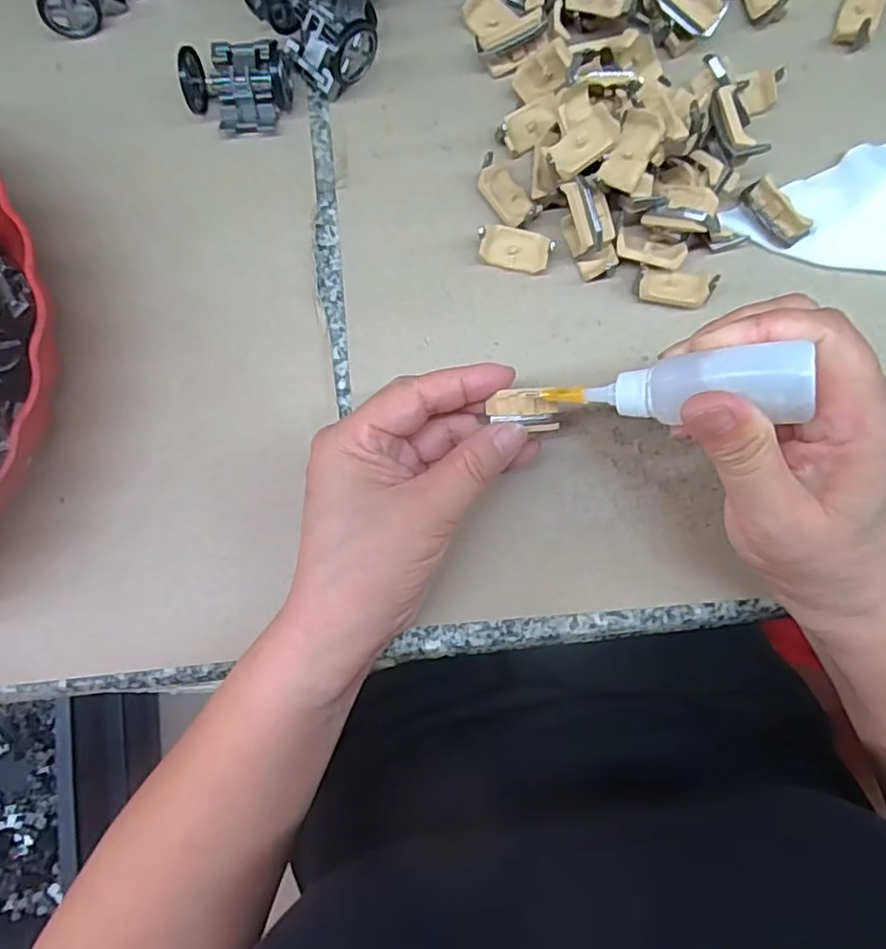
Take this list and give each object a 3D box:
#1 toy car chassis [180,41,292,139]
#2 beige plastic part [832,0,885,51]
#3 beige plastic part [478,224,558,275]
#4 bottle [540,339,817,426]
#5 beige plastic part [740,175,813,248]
[{"bbox_3d":[-0.099,-0.191,0.305,0.046,0.024,0.042,3,83,3],"label":"toy car chassis"},{"bbox_3d":[0.203,-0.226,0.303,0.018,0.015,0.036,20,84,5],"label":"beige plastic part"},{"bbox_3d":[0.034,-0.106,0.296,0.035,0.012,0.018,13,84,4],"label":"beige plastic part"},{"bbox_3d":[0.078,-0.029,0.220,0.088,0.017,0.020,-1,81,39],"label":"bottle"},{"bbox_3d":[0.153,-0.121,0.289,0.010,0.014,0.034,-42,83,-3],"label":"beige plastic part"}]

